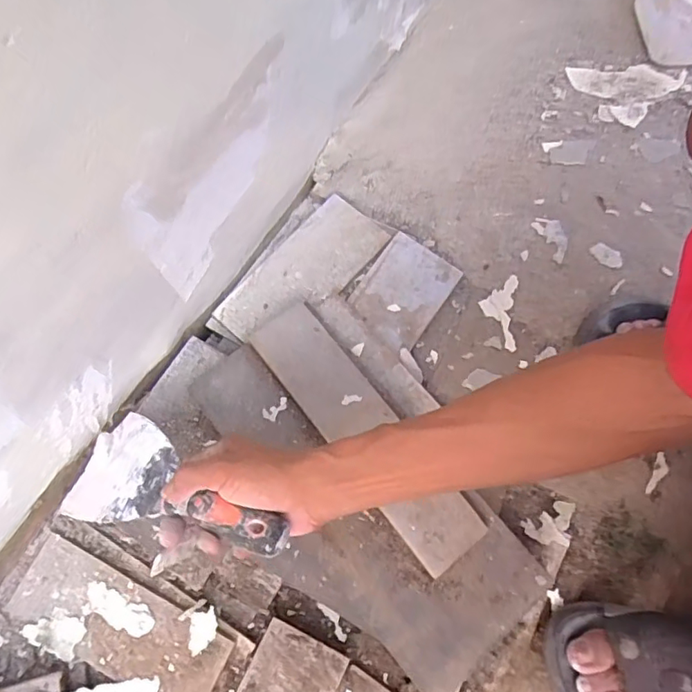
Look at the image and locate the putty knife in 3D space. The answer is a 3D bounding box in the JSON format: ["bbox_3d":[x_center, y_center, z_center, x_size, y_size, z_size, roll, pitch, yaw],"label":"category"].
[{"bbox_3d":[-0.132,0.110,0.430,0.206,0.020,0.089,7,69,30],"label":"putty knife"}]

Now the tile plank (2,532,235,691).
[{"bbox_3d":[-0.199,0.242,0.475,0.194,0.008,0.081,22,72,7],"label":"tile plank"}]

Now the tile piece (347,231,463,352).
[{"bbox_3d":[0.061,-0.062,0.591,0.085,0.008,0.111,34,74,10],"label":"tile piece"}]

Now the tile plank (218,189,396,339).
[{"bbox_3d":[-0.045,-0.081,0.604,0.087,0.014,0.200,41,75,12],"label":"tile plank"}]

